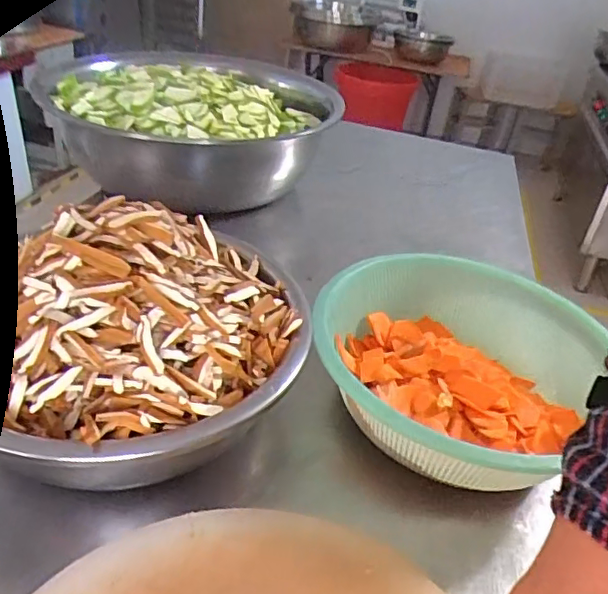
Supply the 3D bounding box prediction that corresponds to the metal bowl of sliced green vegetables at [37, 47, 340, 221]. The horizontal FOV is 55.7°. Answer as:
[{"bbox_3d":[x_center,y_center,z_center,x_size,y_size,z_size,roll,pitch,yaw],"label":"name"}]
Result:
[{"bbox_3d":[-0.204,-0.346,1.129,0.501,0.176,0.548,12,34,7],"label":"metal bowl of sliced green vegetables"}]

